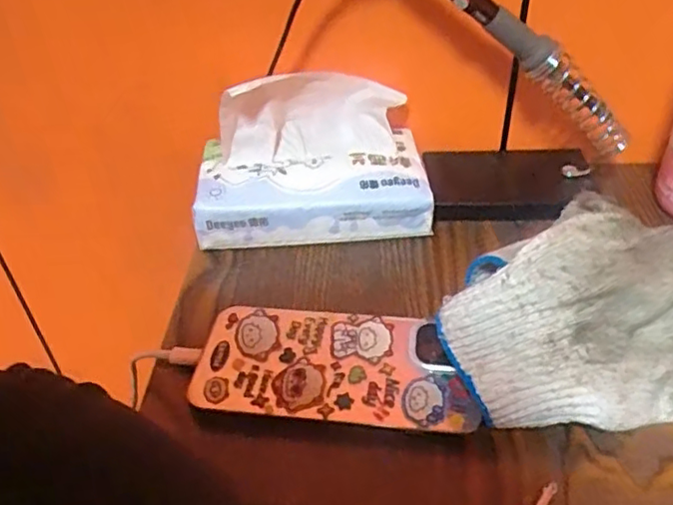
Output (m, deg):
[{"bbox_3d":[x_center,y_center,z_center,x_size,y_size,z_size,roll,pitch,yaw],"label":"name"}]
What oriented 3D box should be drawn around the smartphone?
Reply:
[{"bbox_3d":[-0.001,0.055,0.318,0.135,0.006,0.066,4,41,7],"label":"smartphone"}]

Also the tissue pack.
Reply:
[{"bbox_3d":[-0.017,-0.062,0.394,0.143,0.093,0.075,-4,40,-2],"label":"tissue pack"}]

